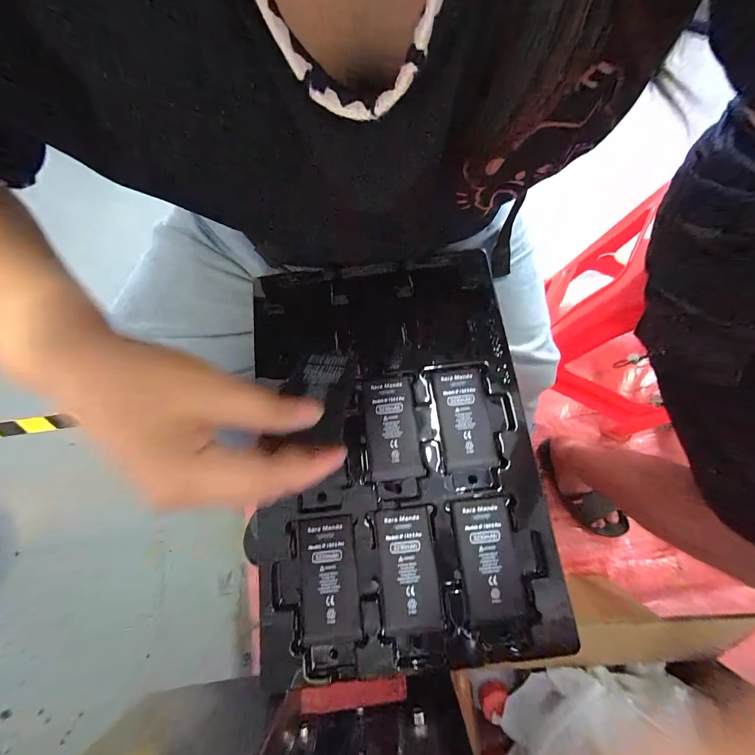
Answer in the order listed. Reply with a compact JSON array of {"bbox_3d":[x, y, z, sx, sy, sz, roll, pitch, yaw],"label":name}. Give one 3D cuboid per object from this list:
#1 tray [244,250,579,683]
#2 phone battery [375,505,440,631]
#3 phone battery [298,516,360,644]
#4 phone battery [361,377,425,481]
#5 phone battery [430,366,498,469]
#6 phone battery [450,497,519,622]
[{"bbox_3d":[0.011,0.050,0.273,0.220,0.017,0.317,-6,76,0],"label":"tray"},{"bbox_3d":[0.022,0.143,0.247,0.042,0.004,0.082,-6,76,0],"label":"phone battery"},{"bbox_3d":[-0.038,0.152,0.248,0.042,0.004,0.083,-6,76,0],"label":"phone battery"},{"bbox_3d":[0.011,0.042,0.276,0.043,0.004,0.084,-7,76,0],"label":"phone battery"},{"bbox_3d":[0.072,0.033,0.278,0.042,0.005,0.084,-6,76,0],"label":"phone battery"},{"bbox_3d":[0.083,0.136,0.247,0.041,0.005,0.081,-6,76,0],"label":"phone battery"}]

